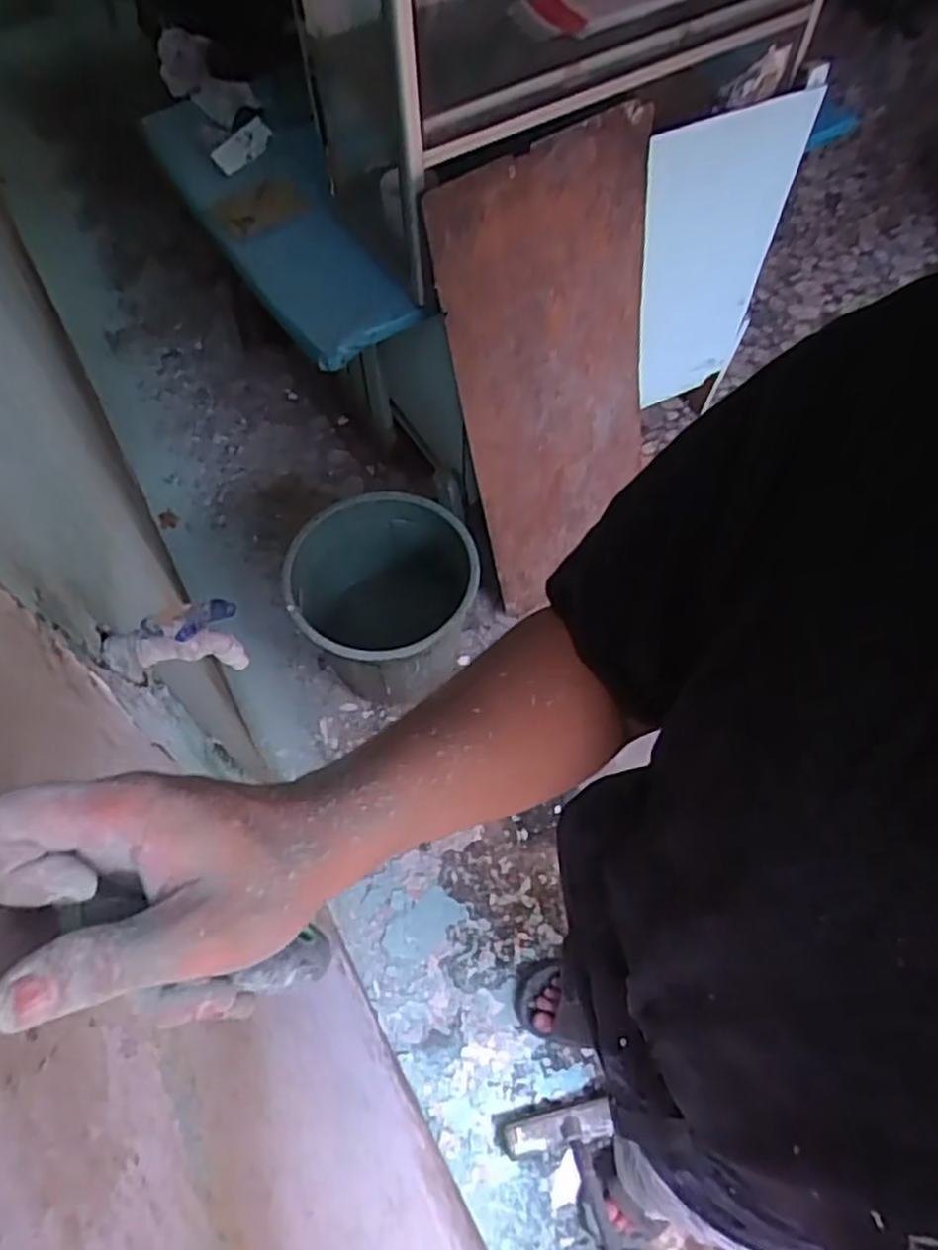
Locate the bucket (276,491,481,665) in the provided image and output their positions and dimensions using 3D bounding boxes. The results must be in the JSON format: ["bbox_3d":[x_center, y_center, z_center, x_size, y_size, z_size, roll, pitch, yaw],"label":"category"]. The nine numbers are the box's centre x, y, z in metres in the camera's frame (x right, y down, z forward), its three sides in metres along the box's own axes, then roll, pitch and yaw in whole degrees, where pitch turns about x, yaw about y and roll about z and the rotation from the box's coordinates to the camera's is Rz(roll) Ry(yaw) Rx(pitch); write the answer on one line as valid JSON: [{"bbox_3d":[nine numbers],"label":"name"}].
[{"bbox_3d":[-0.148,-0.018,1.457,0.337,0.325,0.313,-1,61,1],"label":"bucket"}]

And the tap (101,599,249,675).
[{"bbox_3d":[-0.239,0.013,0.610,0.106,0.072,0.025,-9,61,-4],"label":"tap"}]

